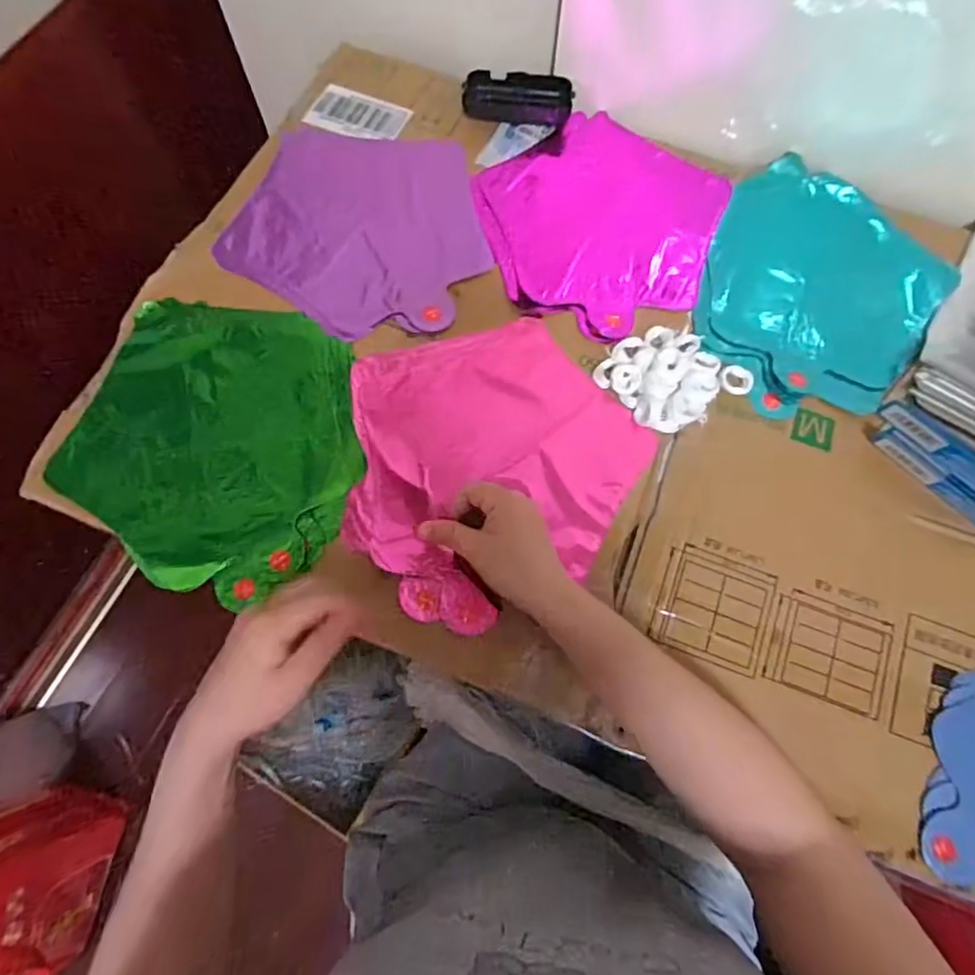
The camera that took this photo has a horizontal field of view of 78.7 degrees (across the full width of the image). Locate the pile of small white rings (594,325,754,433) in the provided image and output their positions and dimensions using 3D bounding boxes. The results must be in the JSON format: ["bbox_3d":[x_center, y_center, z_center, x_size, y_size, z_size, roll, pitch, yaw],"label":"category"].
[{"bbox_3d":[0.154,-0.093,0.503,0.098,0.026,0.094,-39,78,-12],"label":"pile of small white rings"}]

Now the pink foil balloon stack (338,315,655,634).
[{"bbox_3d":[0.006,-0.022,0.483,0.241,0.009,0.230,-17,74,-7],"label":"pink foil balloon stack"}]

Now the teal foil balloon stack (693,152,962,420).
[{"bbox_3d":[0.290,-0.179,0.539,0.204,0.023,0.243,37,76,9],"label":"teal foil balloon stack"}]

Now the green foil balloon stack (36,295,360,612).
[{"bbox_3d":[-0.215,-0.041,0.479,0.230,0.014,0.230,20,73,5],"label":"green foil balloon stack"}]

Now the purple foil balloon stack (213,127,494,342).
[{"bbox_3d":[-0.117,-0.246,0.560,0.235,0.027,0.233,17,73,4],"label":"purple foil balloon stack"}]

